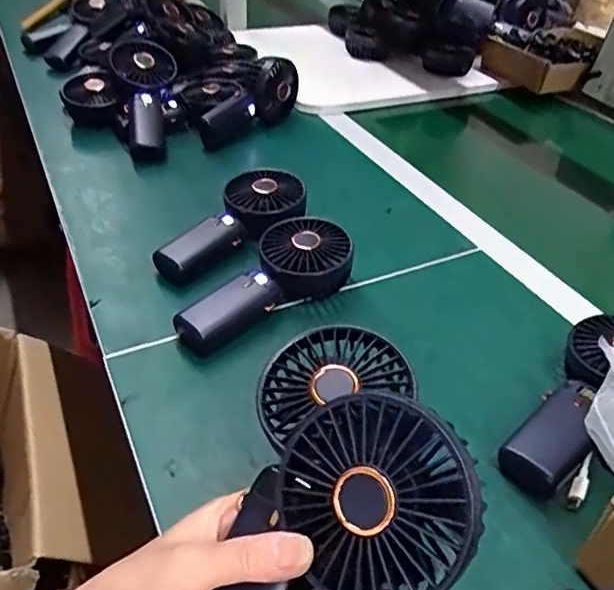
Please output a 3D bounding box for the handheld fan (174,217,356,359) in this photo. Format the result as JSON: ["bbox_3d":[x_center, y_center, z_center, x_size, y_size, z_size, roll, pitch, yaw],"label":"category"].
[{"bbox_3d":[-0.038,-0.012,0.537,0.186,0.044,0.094,-36,53,-20],"label":"handheld fan"}]

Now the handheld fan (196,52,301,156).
[{"bbox_3d":[-0.080,-0.270,0.823,0.172,0.082,0.044,-41,55,-18],"label":"handheld fan"}]

